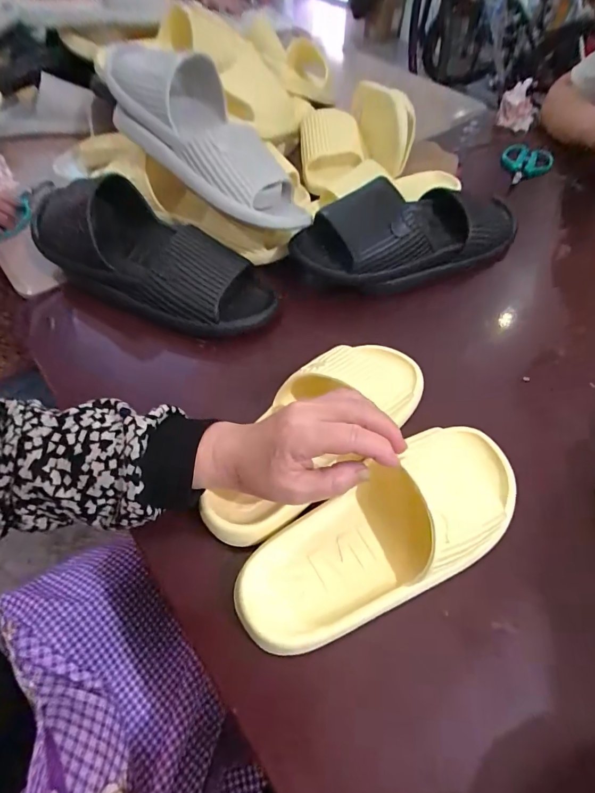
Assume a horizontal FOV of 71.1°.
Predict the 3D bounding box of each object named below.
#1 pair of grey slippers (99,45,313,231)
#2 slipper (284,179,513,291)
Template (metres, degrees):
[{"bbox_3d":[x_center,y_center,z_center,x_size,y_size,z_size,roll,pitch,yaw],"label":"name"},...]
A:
[{"bbox_3d":[-0.116,-0.314,0.497,0.318,0.092,0.127,47,63,5],"label":"pair of grey slippers"},{"bbox_3d":[0.142,-0.207,0.524,0.291,0.097,0.105,-12,54,-10],"label":"slipper"}]

